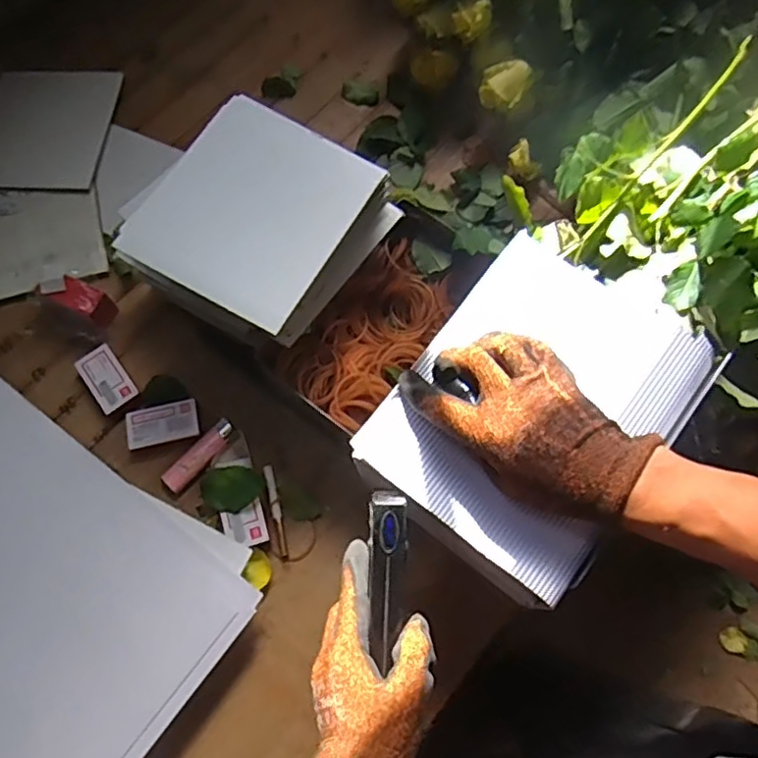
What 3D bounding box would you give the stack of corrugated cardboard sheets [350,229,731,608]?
[{"bbox_3d":[0.114,0.016,0.439,0.171,0.026,0.237,38,77,10],"label":"stack of corrugated cardboard sheets"}]

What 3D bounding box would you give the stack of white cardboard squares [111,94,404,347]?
[{"bbox_3d":[-0.102,-0.130,0.510,0.171,0.053,0.181,35,76,9],"label":"stack of white cardboard squares"}]

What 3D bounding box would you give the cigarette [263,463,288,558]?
[{"bbox_3d":[-0.095,0.121,0.572,0.009,0.004,0.085,-14,74,-4],"label":"cigarette"}]

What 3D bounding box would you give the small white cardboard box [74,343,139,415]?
[{"bbox_3d":[-0.269,-0.001,0.611,0.039,0.009,0.064,-35,77,-10],"label":"small white cardboard box"}]

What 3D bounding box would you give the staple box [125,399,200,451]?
[{"bbox_3d":[-0.209,0.043,0.595,0.069,0.013,0.039,-11,74,-3],"label":"staple box"}]

